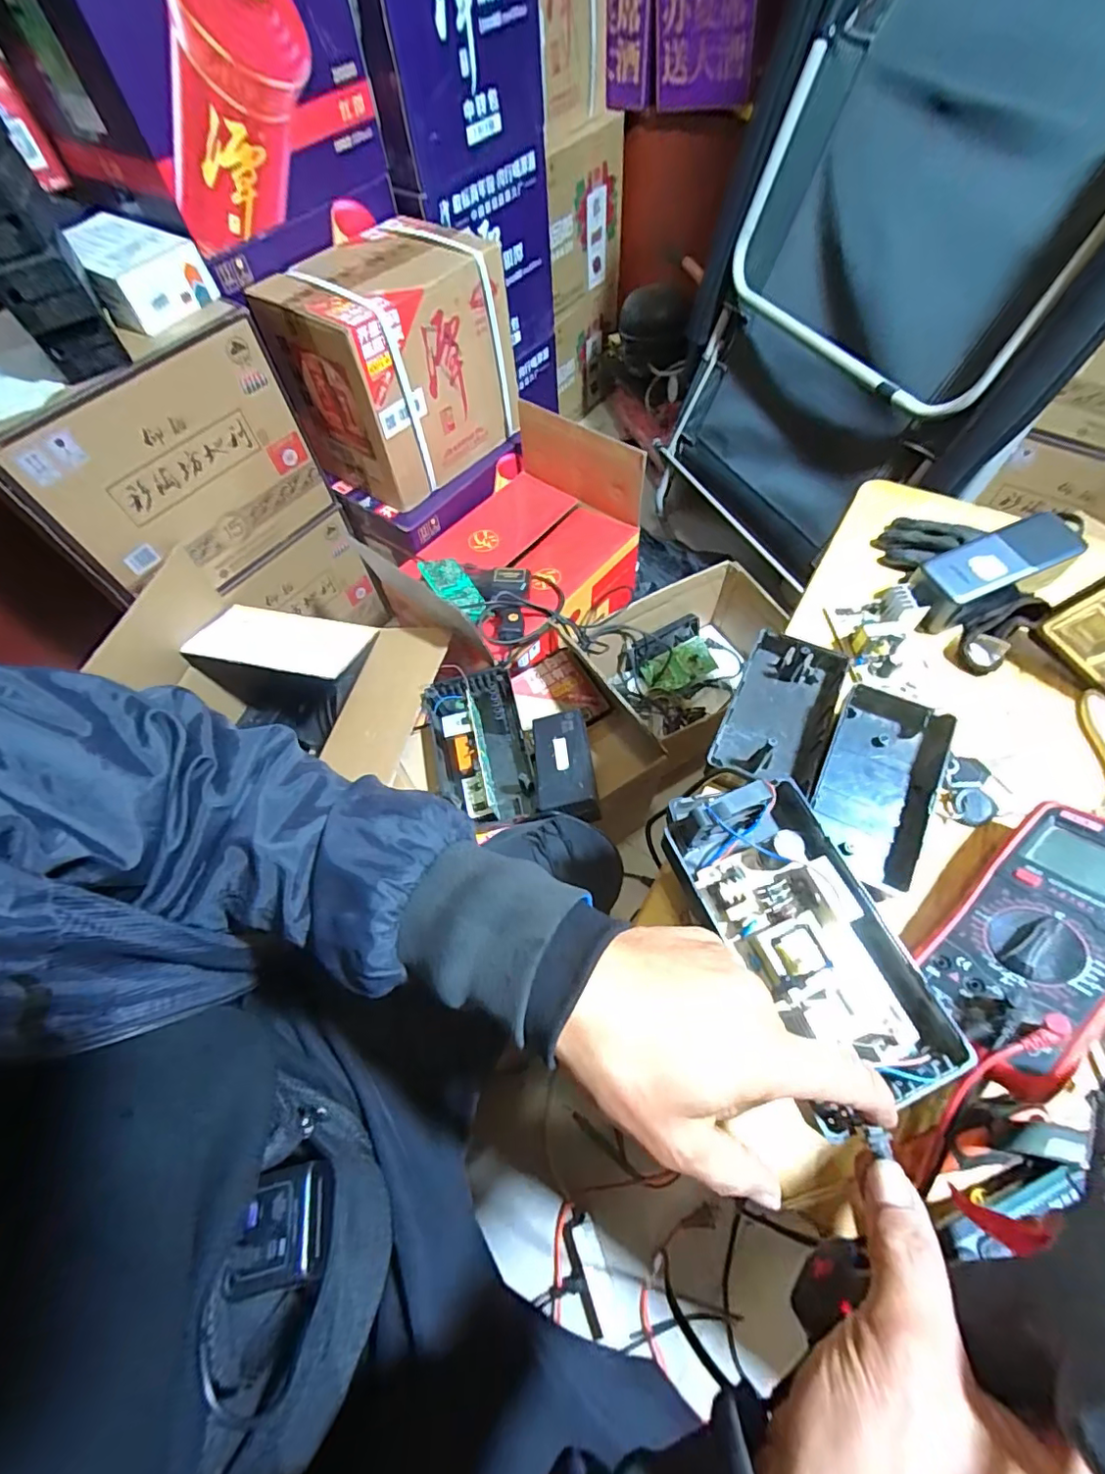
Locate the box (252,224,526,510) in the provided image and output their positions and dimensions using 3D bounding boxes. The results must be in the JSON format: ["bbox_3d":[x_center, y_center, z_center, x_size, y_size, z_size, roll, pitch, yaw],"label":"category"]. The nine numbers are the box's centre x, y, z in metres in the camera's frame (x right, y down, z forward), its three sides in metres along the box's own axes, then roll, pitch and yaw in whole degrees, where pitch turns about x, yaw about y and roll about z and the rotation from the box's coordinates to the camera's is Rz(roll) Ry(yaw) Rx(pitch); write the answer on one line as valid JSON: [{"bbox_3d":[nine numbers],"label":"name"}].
[{"bbox_3d":[-0.251,-0.620,0.926,0.211,0.282,0.332,35,69,21],"label":"box"}]

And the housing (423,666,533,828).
[{"bbox_3d":[-0.100,0.007,0.748,0.118,0.081,0.207,-13,61,-3],"label":"housing"}]

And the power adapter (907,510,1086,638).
[{"bbox_3d":[0.396,-0.148,0.494,0.135,0.050,0.054,-24,61,5],"label":"power adapter"}]

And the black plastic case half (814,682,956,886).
[{"bbox_3d":[0.252,0.033,0.421,0.074,0.034,0.157,21,65,15],"label":"black plastic case half"}]

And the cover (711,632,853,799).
[{"bbox_3d":[0.192,-0.021,0.464,0.079,0.032,0.145,23,65,16],"label":"cover"}]

